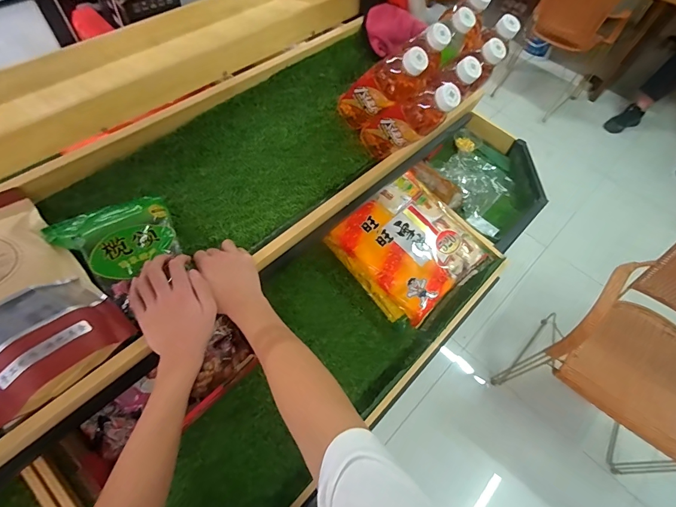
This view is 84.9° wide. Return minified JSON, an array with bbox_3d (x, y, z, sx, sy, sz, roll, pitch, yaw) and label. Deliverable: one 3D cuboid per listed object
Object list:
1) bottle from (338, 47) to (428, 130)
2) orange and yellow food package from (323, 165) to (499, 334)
[{"bbox_3d":[0.080,-0.308,0.696,0.078,0.217,0.067,44,57,-22],"label":"bottle"},{"bbox_3d":[0.215,-0.028,1.068,0.378,0.133,0.356,-35,67,-23],"label":"orange and yellow food package"}]

